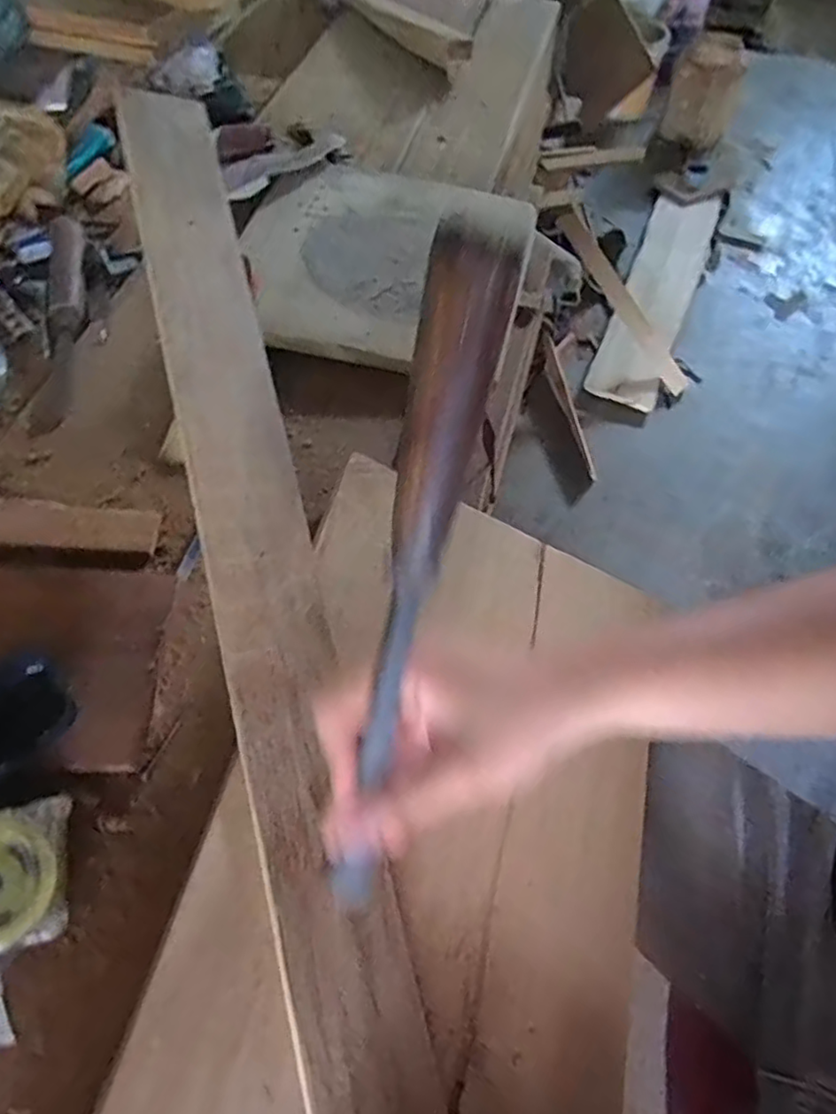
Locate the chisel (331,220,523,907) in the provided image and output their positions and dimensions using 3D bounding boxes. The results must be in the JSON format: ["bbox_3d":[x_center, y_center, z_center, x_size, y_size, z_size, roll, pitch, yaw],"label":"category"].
[{"bbox_3d":[-0.007,0.027,0.273,0.030,0.304,0.022,14,19,9],"label":"chisel"}]

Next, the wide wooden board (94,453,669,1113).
[{"bbox_3d":[0.009,0.218,0.333,0.273,0.026,0.542,26,60,-16],"label":"wide wooden board"}]

